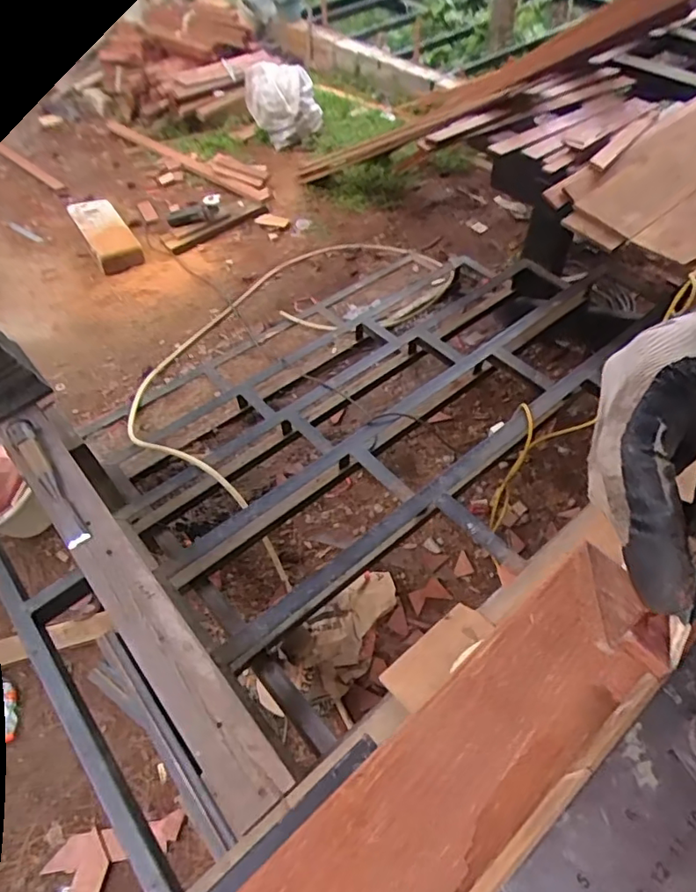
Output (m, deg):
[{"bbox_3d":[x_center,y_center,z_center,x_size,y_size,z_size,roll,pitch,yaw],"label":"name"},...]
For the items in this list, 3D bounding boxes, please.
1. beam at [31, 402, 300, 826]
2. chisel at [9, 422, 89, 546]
[{"bbox_3d":[-0.378,0.223,0.942,0.092,0.033,0.848,-34,59,-21],"label":"beam"},{"bbox_3d":[-0.570,0.058,1.043,0.049,0.028,0.331,-33,58,-21],"label":"chisel"}]

